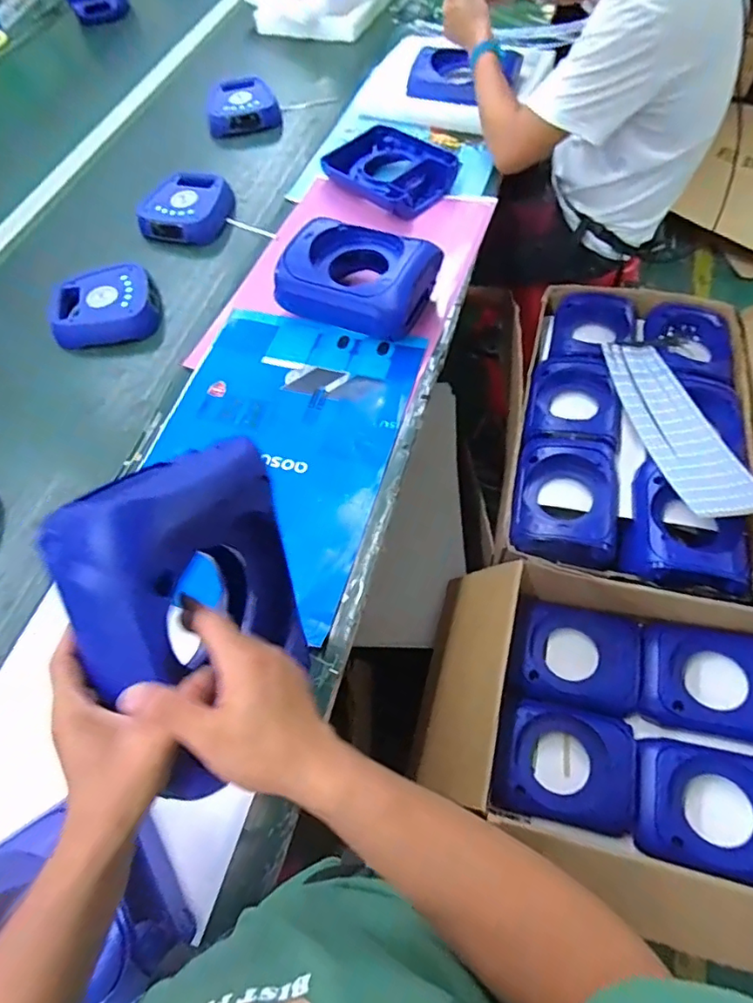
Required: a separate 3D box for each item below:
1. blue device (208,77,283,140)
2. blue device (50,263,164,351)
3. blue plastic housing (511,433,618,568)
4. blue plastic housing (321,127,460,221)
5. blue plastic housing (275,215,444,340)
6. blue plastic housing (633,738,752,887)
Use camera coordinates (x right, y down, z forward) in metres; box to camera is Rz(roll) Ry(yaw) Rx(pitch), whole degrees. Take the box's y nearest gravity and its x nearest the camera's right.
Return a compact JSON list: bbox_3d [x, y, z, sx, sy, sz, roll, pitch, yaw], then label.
[{"bbox_3d":[-0.291,-0.851,1.195,0.154,0.067,0.132,-19,61,-7],"label":"blue device"},{"bbox_3d":[-0.462,-0.336,0.938,0.172,0.063,0.143,-11,60,-3],"label":"blue device"},{"bbox_3d":[0.341,-0.019,0.983,0.167,0.059,0.255,10,61,10],"label":"blue plastic housing"},{"bbox_3d":[0.028,-0.626,1.032,0.221,0.044,0.171,36,69,22],"label":"blue plastic housing"},{"bbox_3d":[-0.028,-0.341,0.866,0.222,0.110,0.168,23,64,16],"label":"blue plastic housing"},{"bbox_3d":[0.507,0.458,0.820,0.221,0.078,0.173,11,61,10],"label":"blue plastic housing"}]

